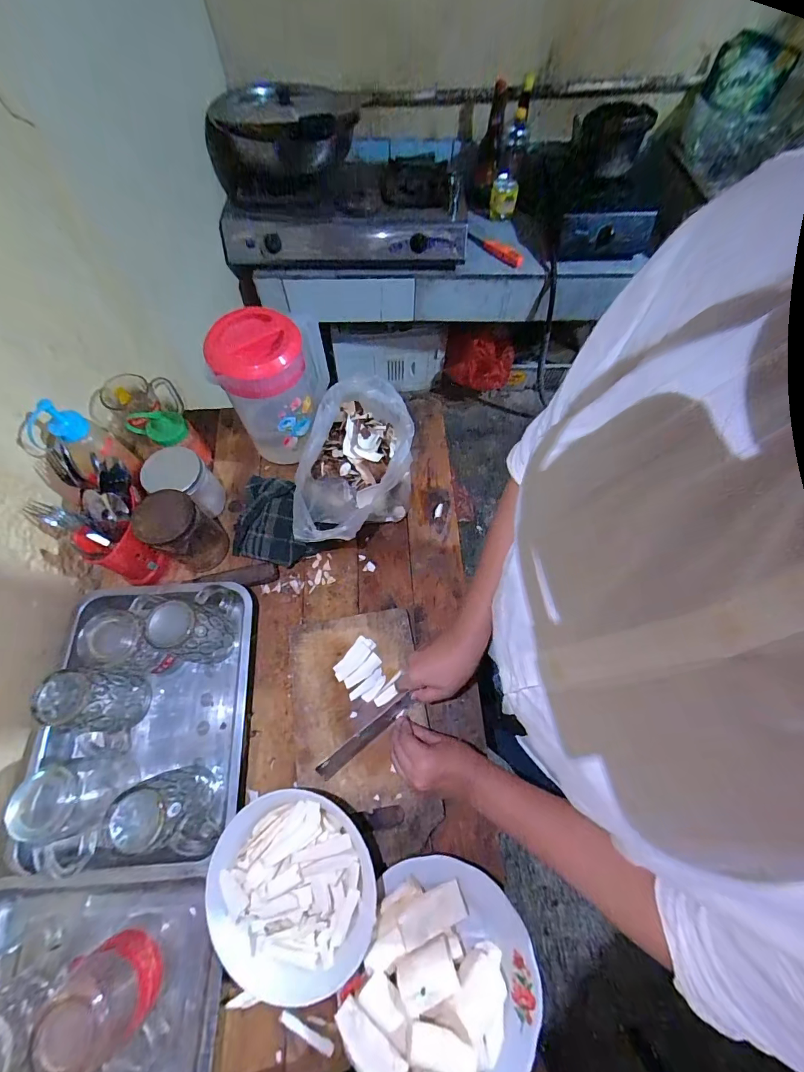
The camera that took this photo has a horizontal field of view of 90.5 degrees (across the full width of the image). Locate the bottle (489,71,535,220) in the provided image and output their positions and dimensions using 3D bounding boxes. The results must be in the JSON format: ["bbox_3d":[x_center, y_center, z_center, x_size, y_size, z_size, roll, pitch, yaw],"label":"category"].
[{"bbox_3d":[0.331,-1.133,1.174,0.075,0.322,0.076,13,28,6],"label":"bottle"}]

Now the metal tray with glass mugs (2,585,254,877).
[{"bbox_3d":[-0.337,0.217,0.492,0.239,0.131,0.333,-4,65,-2],"label":"metal tray with glass mugs"}]

